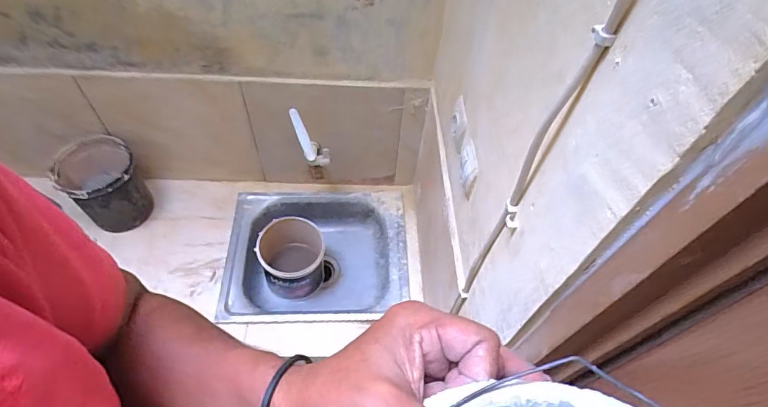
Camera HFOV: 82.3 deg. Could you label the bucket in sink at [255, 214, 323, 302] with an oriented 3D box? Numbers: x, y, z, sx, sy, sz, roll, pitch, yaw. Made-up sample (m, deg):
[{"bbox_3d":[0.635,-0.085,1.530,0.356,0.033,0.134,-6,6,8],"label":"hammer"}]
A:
[{"bbox_3d":[-0.264,0.158,1.262,0.172,0.160,0.180,2,49,-2],"label":"bucket in sink"}]

